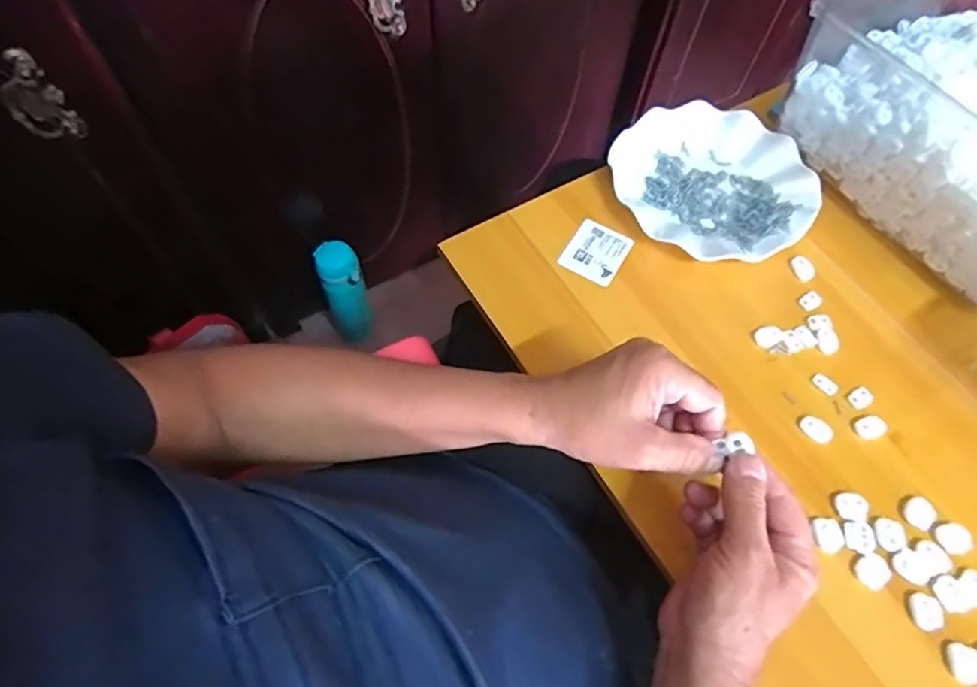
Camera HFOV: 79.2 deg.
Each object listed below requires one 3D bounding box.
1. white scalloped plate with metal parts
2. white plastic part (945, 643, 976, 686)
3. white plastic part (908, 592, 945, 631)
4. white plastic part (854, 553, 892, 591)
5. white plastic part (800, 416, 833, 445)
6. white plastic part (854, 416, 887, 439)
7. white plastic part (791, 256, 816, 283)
[{"bbox_3d":[0.208,-0.152,0.555,0.182,0.023,0.174,18,64,6],"label":"white scalloped plate with metal parts"},{"bbox_3d":[0.309,0.208,0.384,0.017,0.007,0.023,14,63,4],"label":"white plastic part"},{"bbox_3d":[0.295,0.180,0.397,0.018,0.008,0.023,5,63,0],"label":"white plastic part"},{"bbox_3d":[0.266,0.158,0.409,0.023,0.005,0.020,-29,68,-16],"label":"white plastic part"},{"bbox_3d":[0.253,0.067,0.455,0.019,0.004,0.024,-31,69,-17],"label":"white plastic part"},{"bbox_3d":[0.296,0.065,0.457,0.020,0.008,0.017,-22,66,-13],"label":"white plastic part"},{"bbox_3d":[0.279,-0.067,0.526,0.012,0.011,0.024,-24,67,-14],"label":"white plastic part"}]

